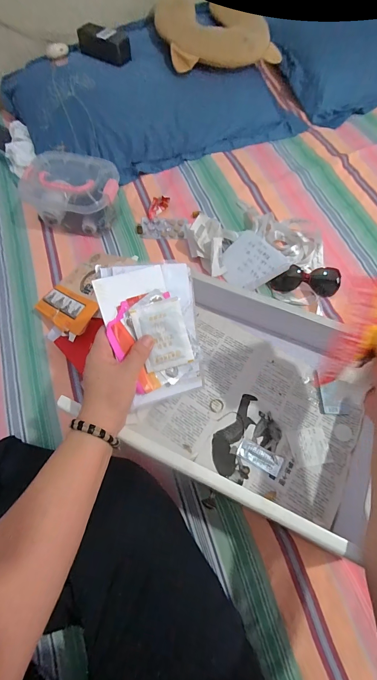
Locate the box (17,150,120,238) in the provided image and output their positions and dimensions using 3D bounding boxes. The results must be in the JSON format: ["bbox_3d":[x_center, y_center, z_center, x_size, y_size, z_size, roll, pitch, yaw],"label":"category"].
[{"bbox_3d":[-0.254,-0.325,0.689,0.201,0.103,0.137,15,66,6],"label":"box"}]

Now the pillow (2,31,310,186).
[{"bbox_3d":[-0.095,-0.654,0.819,0.750,0.132,0.383,-18,67,-9],"label":"pillow"}]

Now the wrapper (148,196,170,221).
[{"bbox_3d":[-0.075,-0.318,0.723,0.032,0.022,0.064,37,70,15],"label":"wrapper"}]

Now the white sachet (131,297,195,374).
[{"bbox_3d":[-0.031,-0.005,0.373,0.059,0.008,0.081,-16,99,-10],"label":"white sachet"}]

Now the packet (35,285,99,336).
[{"bbox_3d":[-0.232,-0.059,0.579,0.135,0.010,0.070,28,67,30],"label":"packet"}]

